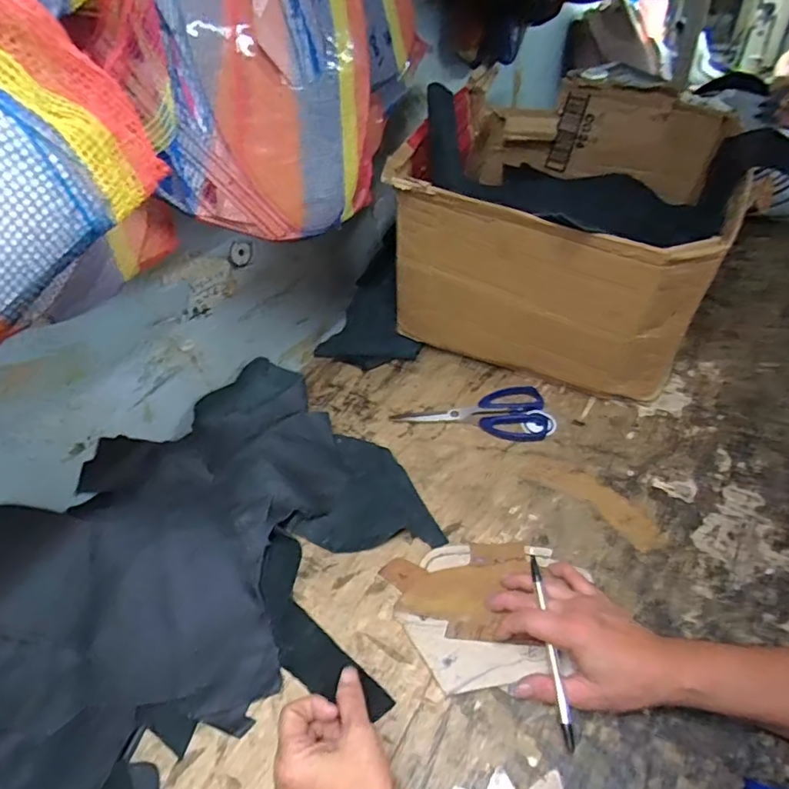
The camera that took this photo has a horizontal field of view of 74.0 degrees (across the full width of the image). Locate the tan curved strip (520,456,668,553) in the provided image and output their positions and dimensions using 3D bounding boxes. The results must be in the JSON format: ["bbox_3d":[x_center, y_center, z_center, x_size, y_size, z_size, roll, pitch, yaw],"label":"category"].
[{"bbox_3d":[0.205,0.106,0.545,0.045,0.004,0.149,-36,50,-28],"label":"tan curved strip"}]

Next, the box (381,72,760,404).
[{"bbox_3d":[0.230,-0.230,0.721,0.336,0.259,0.457,14,47,21],"label":"box"}]

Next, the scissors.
[{"bbox_3d":[0.096,0.016,0.650,0.183,0.010,0.085,5,44,12],"label":"scissors"}]

